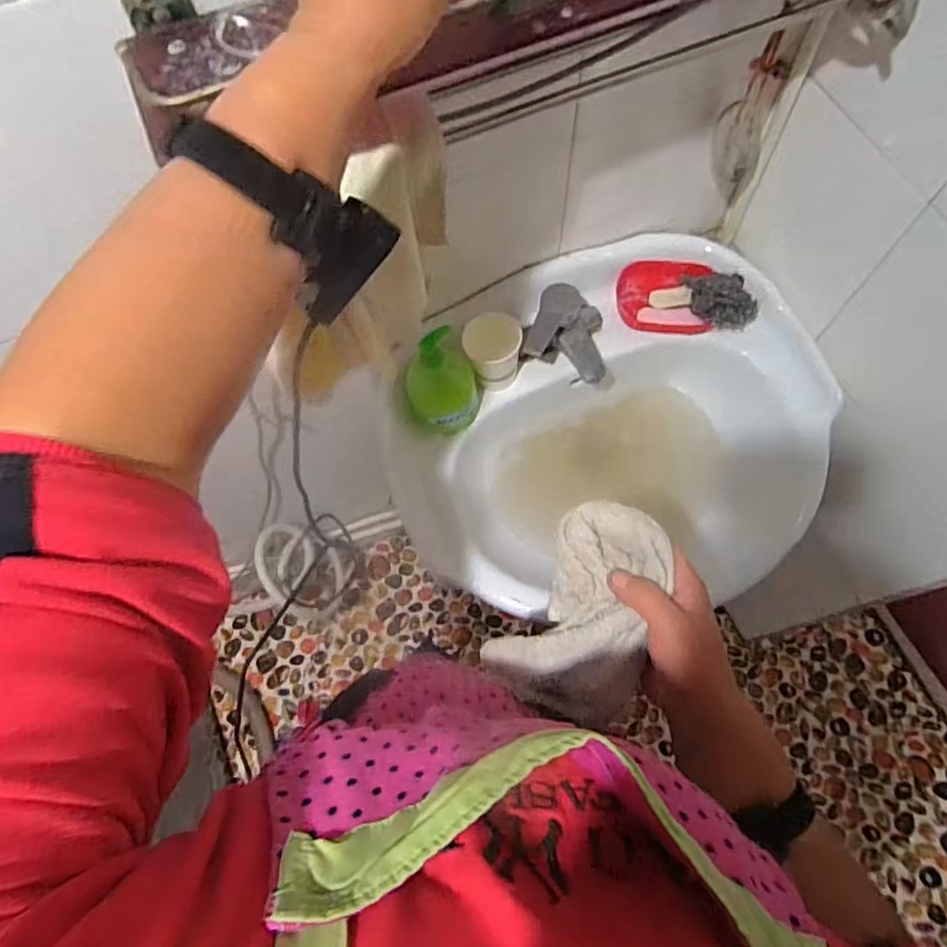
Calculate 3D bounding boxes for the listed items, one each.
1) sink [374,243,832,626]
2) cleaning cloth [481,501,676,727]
[{"bbox_3d":[0.168,-0.049,0.861,0.564,0.229,0.474,-6,68,0],"label":"sink"},{"bbox_3d":[0.079,0.108,0.446,0.107,0.031,0.168,39,106,27],"label":"cleaning cloth"}]

